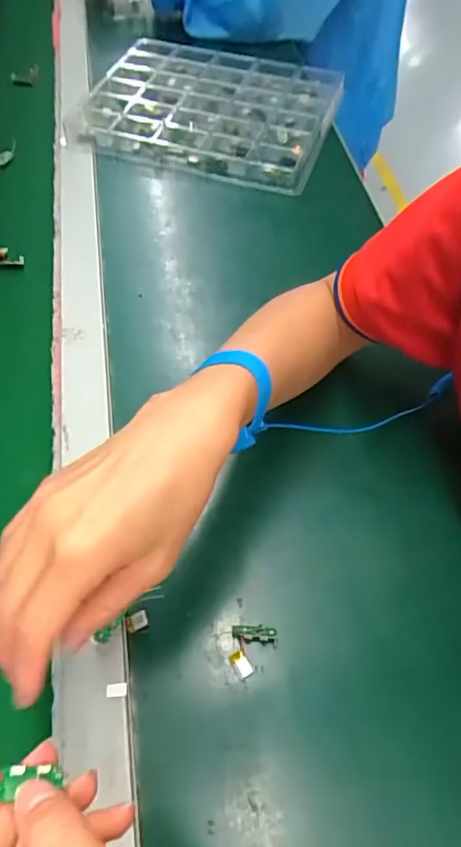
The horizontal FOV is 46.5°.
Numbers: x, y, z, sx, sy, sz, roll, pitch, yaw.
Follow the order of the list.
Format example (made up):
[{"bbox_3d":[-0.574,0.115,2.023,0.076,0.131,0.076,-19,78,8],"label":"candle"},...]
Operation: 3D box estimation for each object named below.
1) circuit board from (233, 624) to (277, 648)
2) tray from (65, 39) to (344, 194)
[{"bbox_3d":[0.016,0.136,0.348,0.029,0.007,0.012,7,58,5],"label":"circuit board"},{"bbox_3d":[-0.024,-0.414,0.700,0.308,0.029,0.255,16,58,10],"label":"tray"}]

